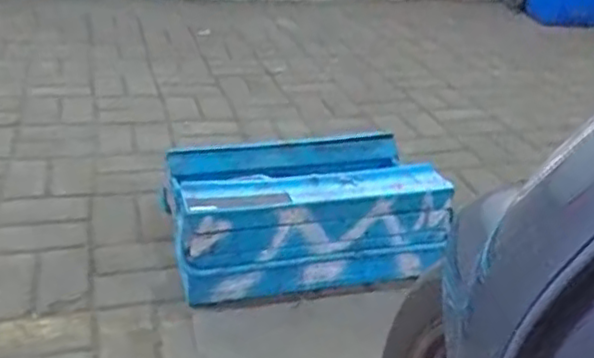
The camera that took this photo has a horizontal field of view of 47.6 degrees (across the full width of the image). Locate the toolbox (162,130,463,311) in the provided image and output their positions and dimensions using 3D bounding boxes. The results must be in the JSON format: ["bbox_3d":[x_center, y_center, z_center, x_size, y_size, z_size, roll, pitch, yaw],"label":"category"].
[{"bbox_3d":[0.001,0.062,1.448,0.544,0.212,0.352,-5,30,-18],"label":"toolbox"}]

